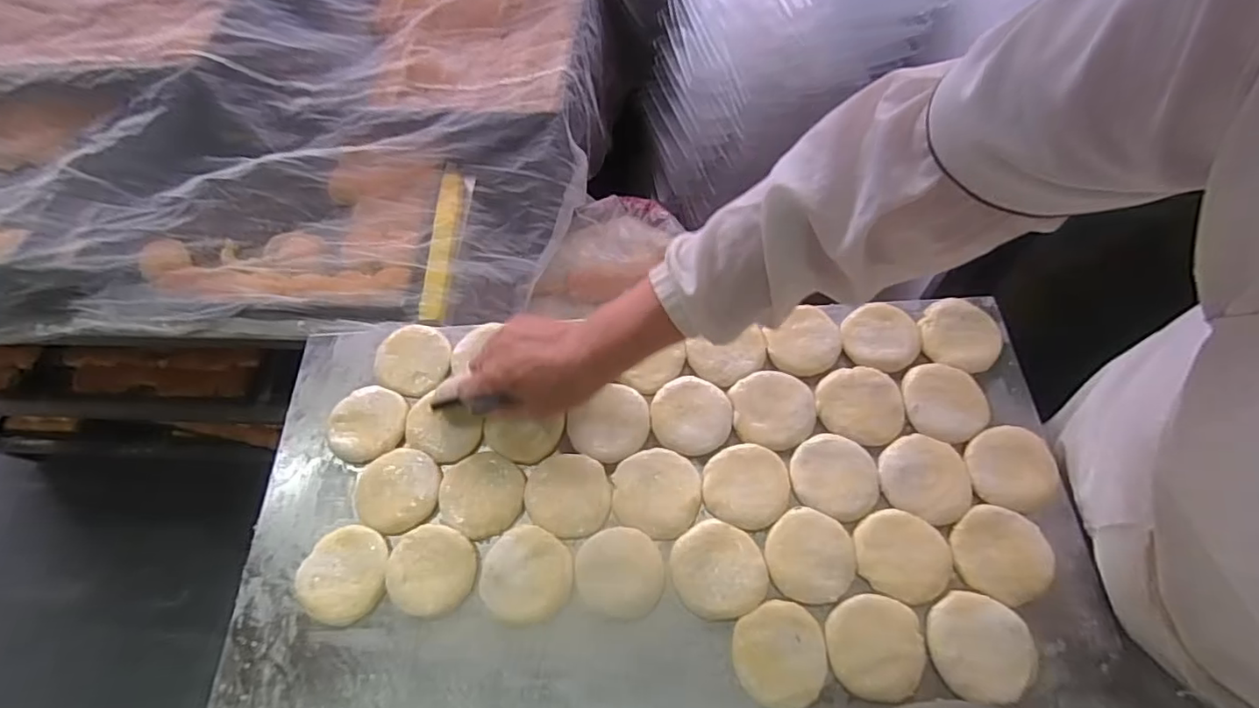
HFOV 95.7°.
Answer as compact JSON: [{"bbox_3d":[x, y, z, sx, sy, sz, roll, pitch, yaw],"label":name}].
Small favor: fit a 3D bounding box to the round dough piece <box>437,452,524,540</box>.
[{"bbox_3d":[-0.148,0.138,0.569,0.081,0.007,0.080,28,69,17],"label":"round dough piece"}]

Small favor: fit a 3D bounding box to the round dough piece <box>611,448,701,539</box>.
[{"bbox_3d":[0.026,0.133,0.558,0.085,0.007,0.082,19,66,14],"label":"round dough piece"}]

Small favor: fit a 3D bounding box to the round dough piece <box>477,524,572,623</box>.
[{"bbox_3d":[-0.096,0.206,0.537,0.084,0.010,0.080,-1,63,4],"label":"round dough piece"}]

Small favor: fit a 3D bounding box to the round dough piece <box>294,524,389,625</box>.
[{"bbox_3d":[-0.273,0.210,0.548,0.080,0.016,0.082,-2,63,4],"label":"round dough piece"}]

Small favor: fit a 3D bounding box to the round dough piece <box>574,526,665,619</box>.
[{"bbox_3d":[-0.009,0.200,0.525,0.079,0.020,0.076,-2,63,4],"label":"round dough piece"}]

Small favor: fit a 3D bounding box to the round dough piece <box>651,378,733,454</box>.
[{"bbox_3d":[0.064,0.063,0.593,0.081,0.010,0.082,-2,63,4],"label":"round dough piece"}]

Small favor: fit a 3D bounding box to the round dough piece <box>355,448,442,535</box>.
[{"bbox_3d":[-0.235,0.138,0.579,0.084,0.007,0.083,17,66,13],"label":"round dough piece"}]

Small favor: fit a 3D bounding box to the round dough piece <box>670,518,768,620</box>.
[{"bbox_3d":[0.080,0.196,0.522,0.083,0.010,0.081,-2,63,4],"label":"round dough piece"}]

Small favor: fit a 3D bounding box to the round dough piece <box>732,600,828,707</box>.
[{"bbox_3d":[0.128,0.255,0.485,0.076,0.009,0.080,-2,63,4],"label":"round dough piece"}]

